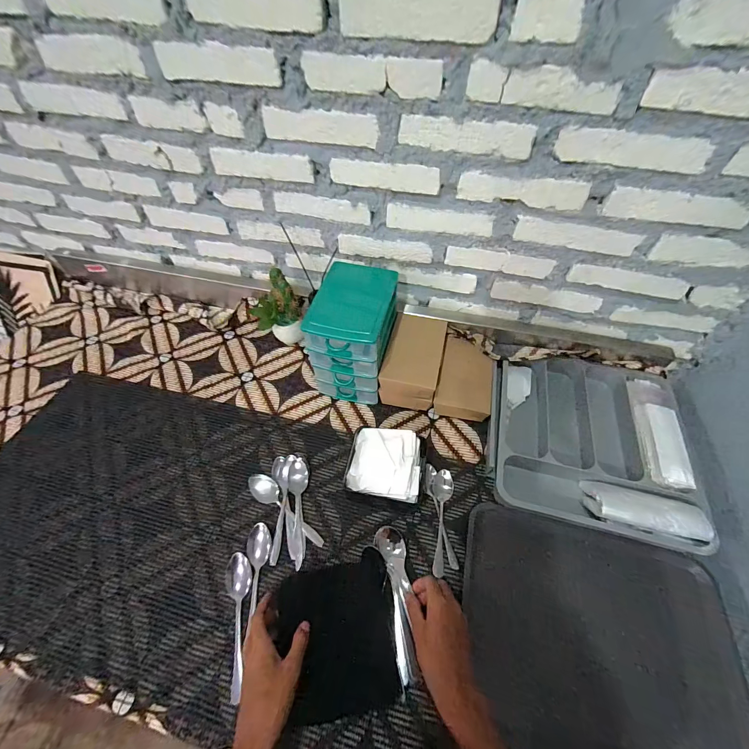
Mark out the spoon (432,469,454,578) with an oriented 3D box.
[{"bbox_3d":[0.110,0.242,0.559,0.033,0.018,0.164,11,54,8],"label":"spoon"}]

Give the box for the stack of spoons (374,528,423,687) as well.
[{"bbox_3d":[0.035,0.325,0.485,0.042,0.028,0.188,-6,63,-4],"label":"stack of spoons"}]

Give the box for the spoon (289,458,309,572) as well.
[{"bbox_3d":[-0.129,0.227,0.562,0.032,0.033,0.169,-6,54,-3],"label":"spoon"}]

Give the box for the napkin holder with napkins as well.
[{"bbox_3d":[0.022,0.161,0.573,0.132,0.096,0.115,10,54,8],"label":"napkin holder with napkins"}]

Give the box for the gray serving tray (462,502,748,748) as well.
[{"bbox_3d":[0.304,0.366,0.472,0.346,0.035,0.283,12,55,9],"label":"gray serving tray"}]

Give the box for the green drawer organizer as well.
[{"bbox_3d":[-0.041,-0.073,0.675,0.135,0.211,0.179,11,55,9],"label":"green drawer organizer"}]

